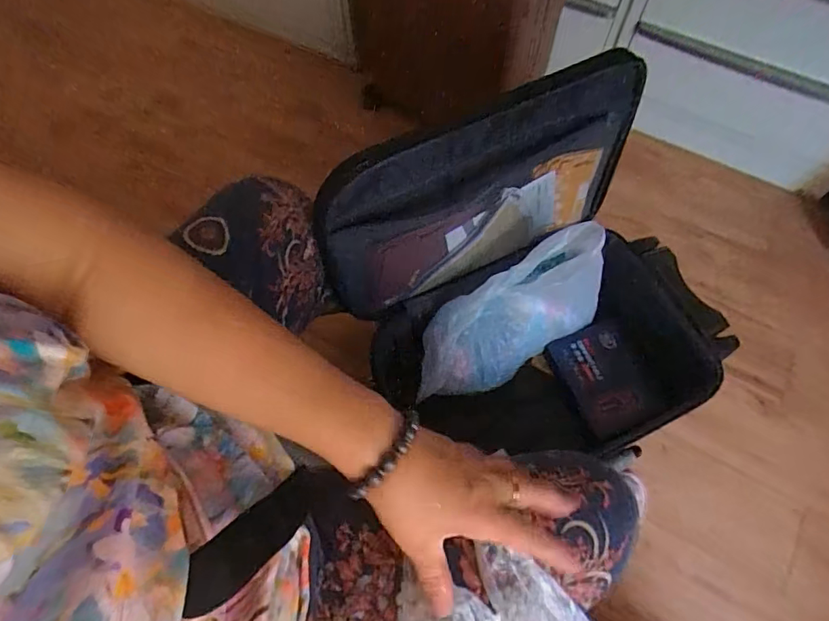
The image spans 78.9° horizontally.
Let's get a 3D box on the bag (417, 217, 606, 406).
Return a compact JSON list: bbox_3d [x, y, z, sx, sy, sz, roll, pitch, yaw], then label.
[{"bbox_3d":[0.162,0.015,0.820,0.349,0.302,0.105,-20,66,-9],"label":"bag"}]

